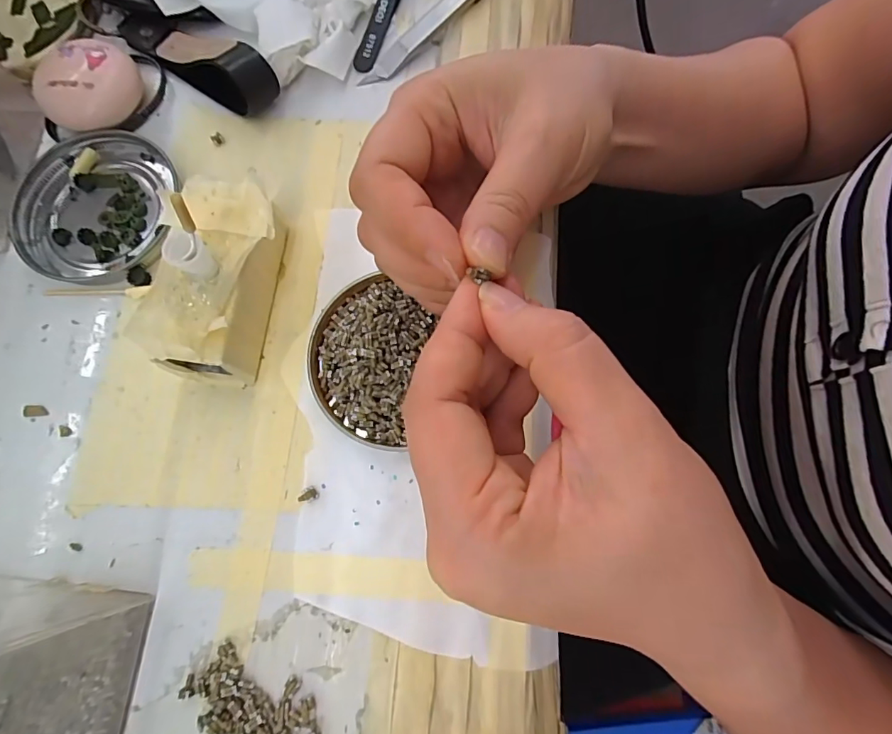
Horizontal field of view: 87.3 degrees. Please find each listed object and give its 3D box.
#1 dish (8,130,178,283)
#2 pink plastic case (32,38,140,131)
[{"bbox_3d":[-0.174,-0.078,0.228,0.073,0.008,0.076,0,76,1],"label":"dish"},{"bbox_3d":[-0.177,-0.139,0.235,0.047,0.023,0.039,-39,79,-8],"label":"pink plastic case"}]

